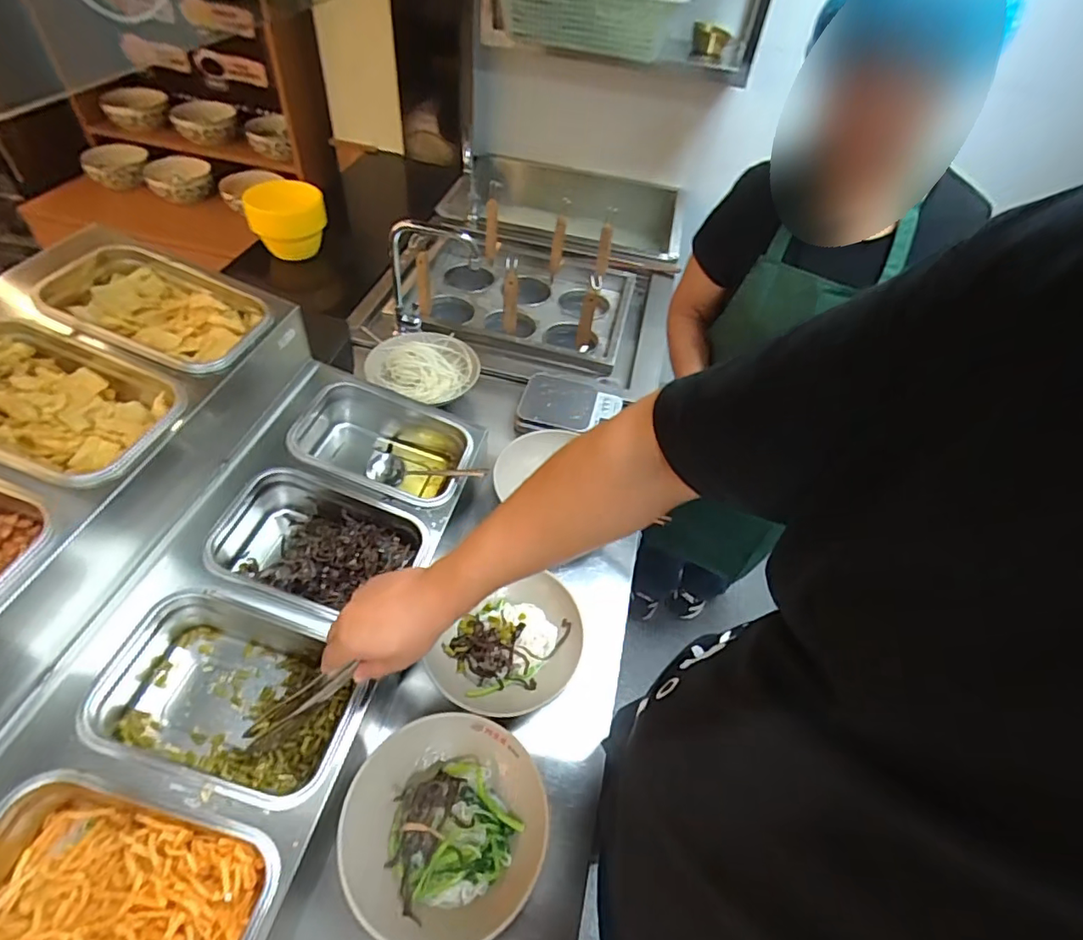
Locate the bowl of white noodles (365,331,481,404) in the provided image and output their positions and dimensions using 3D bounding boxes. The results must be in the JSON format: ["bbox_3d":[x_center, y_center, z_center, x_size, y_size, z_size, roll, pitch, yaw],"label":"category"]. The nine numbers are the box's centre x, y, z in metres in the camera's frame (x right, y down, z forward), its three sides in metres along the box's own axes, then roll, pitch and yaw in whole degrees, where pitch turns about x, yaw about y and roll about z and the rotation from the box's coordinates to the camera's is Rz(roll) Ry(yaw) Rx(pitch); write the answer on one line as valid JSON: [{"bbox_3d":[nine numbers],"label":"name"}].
[{"bbox_3d":[-0.230,-0.186,1.080,0.215,0.068,0.200,9,50,-11],"label":"bowl of white noodles"}]

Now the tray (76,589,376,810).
[{"bbox_3d":[-0.326,0.245,0.593,0.238,0.100,0.163,22,48,-6],"label":"tray"}]

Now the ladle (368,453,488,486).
[{"bbox_3d":[-0.175,0.000,0.856,0.212,0.031,0.055,1,46,20],"label":"ladle"}]

